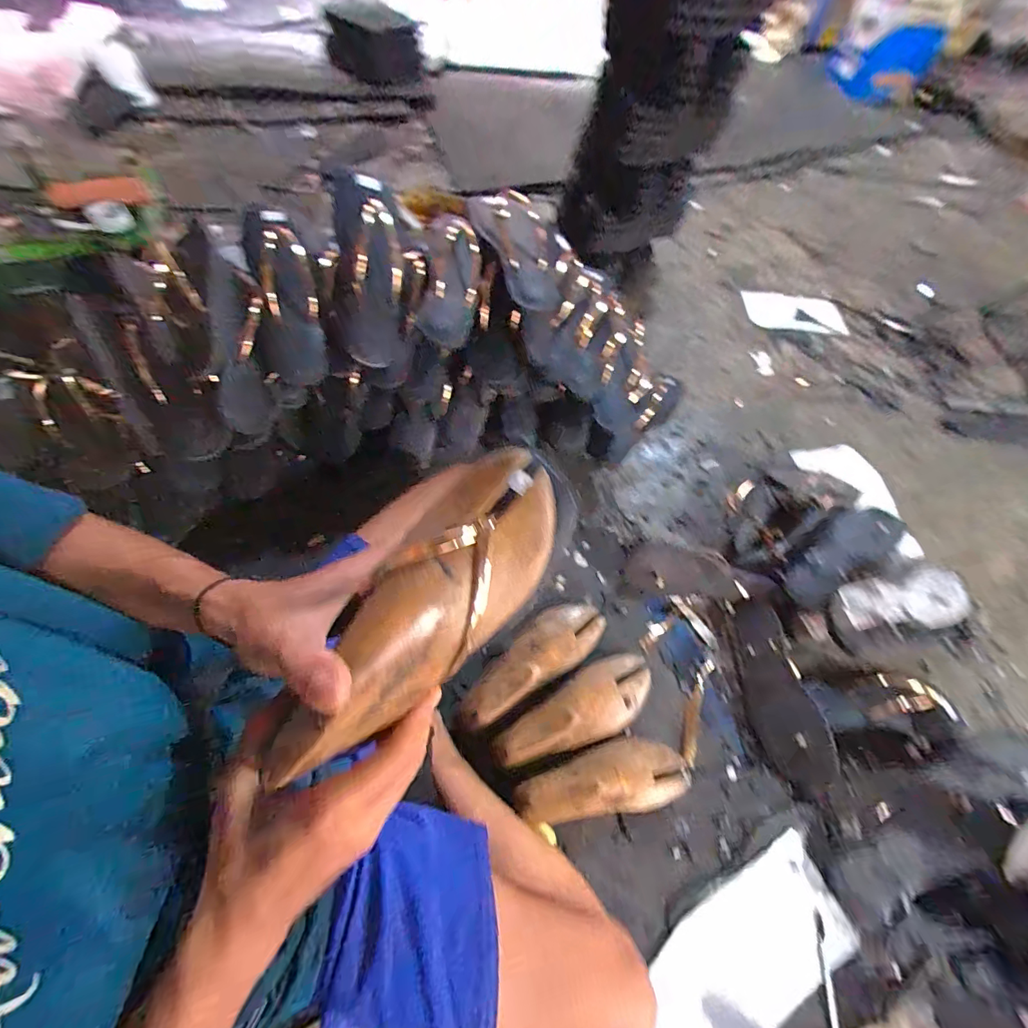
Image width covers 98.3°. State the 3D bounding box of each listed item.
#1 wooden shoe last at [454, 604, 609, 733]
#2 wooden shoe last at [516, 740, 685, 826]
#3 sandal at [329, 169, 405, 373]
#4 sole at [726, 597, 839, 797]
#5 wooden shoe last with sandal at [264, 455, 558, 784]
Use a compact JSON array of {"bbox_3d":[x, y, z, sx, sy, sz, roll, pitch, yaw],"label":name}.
[{"bbox_3d":[0.030,0.193,0.600,0.248,0.069,0.082,-28,68,-36],"label":"wooden shoe last"},{"bbox_3d":[0.111,0.328,0.542,0.228,0.097,0.079,-6,65,-6],"label":"wooden shoe last"},{"bbox_3d":[-0.187,-0.313,0.564,0.091,0.062,0.238,-4,101,-5],"label":"sandal"},{"bbox_3d":[0.373,0.251,0.638,0.087,0.019,0.241,-21,64,17],"label":"sole"},{"bbox_3d":[-0.049,0.057,0.250,0.065,0.055,0.213,36,81,14],"label":"wooden shoe last with sandal"}]

